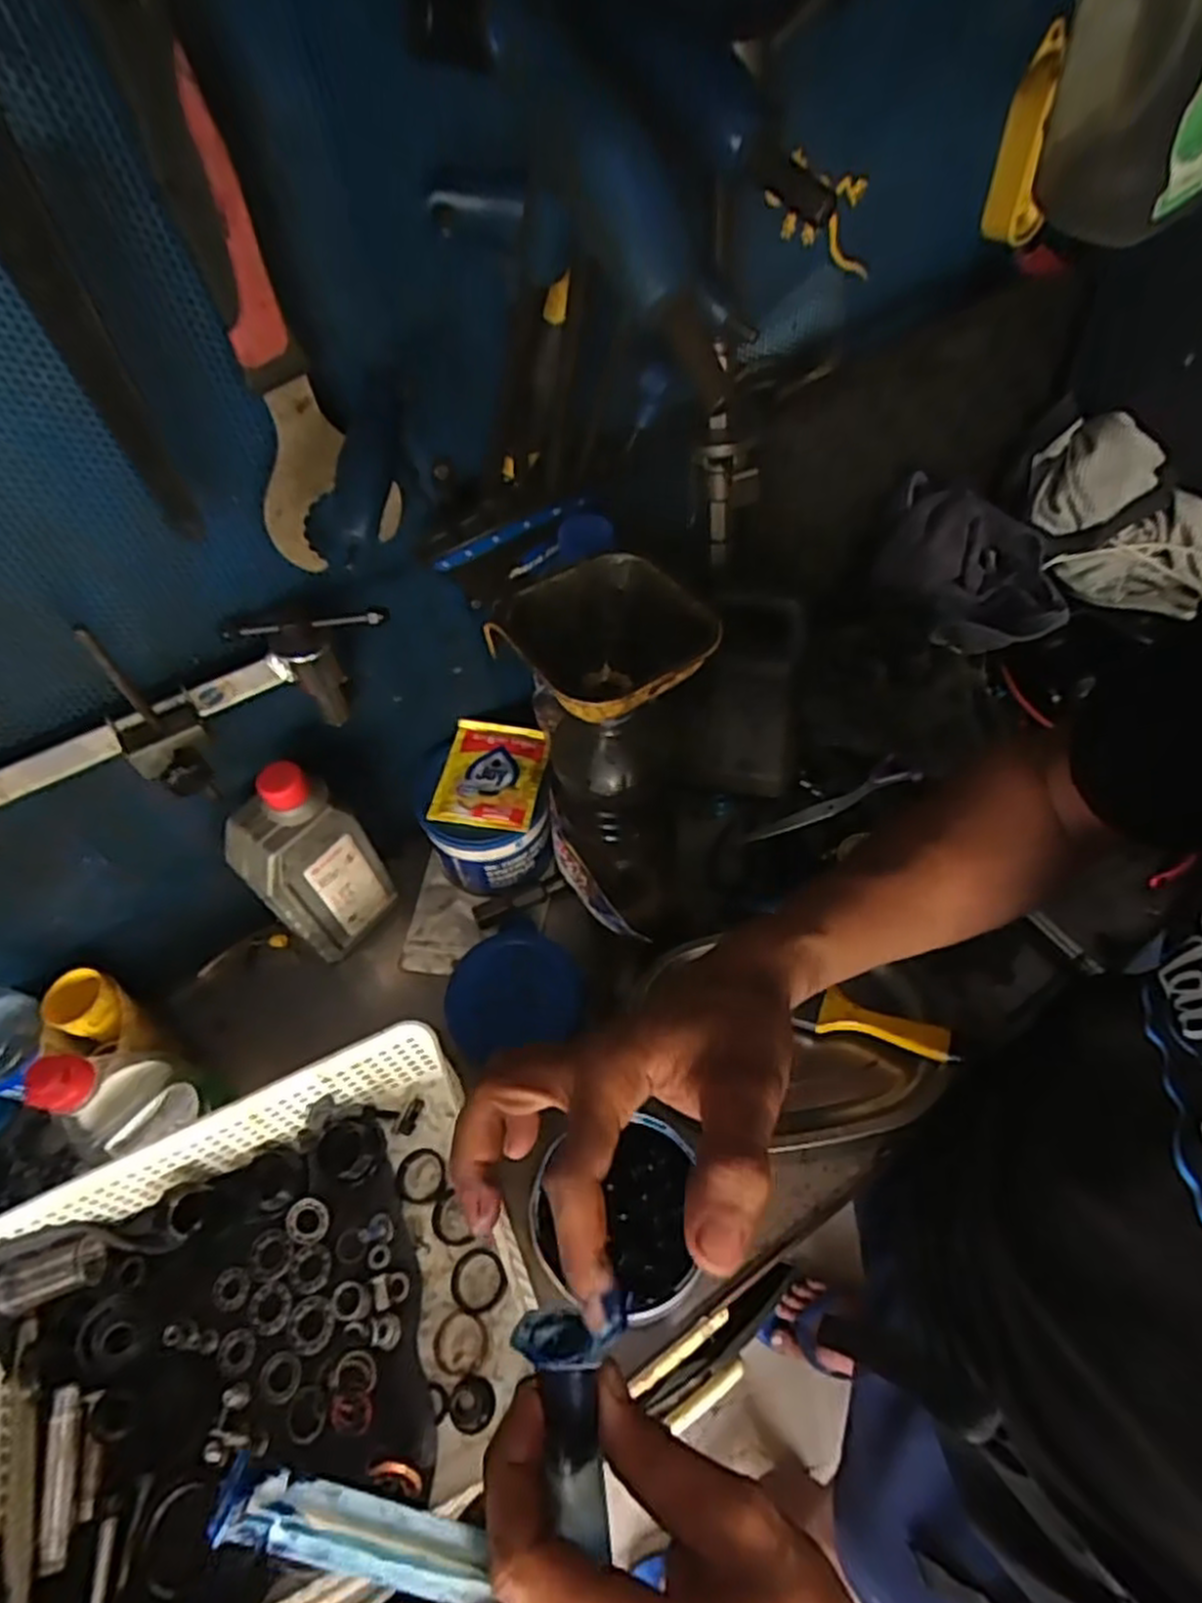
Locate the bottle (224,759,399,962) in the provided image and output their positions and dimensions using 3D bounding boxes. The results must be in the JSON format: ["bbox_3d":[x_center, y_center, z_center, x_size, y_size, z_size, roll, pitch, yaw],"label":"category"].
[{"bbox_3d":[-0.214,0.046,0.563,0.085,0.167,0.053,-37,60,-19],"label":"bottle"}]

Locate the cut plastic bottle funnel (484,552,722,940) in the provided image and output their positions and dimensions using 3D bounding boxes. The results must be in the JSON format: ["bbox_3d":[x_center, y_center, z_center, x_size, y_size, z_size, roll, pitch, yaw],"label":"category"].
[{"bbox_3d":[0.008,-0.006,0.477,0.091,0.261,0.098,-33,58,-16],"label":"cut plastic bottle funnel"}]

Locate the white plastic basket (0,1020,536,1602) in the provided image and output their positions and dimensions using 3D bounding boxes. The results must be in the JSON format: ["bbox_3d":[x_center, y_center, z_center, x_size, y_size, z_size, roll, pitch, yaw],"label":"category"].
[{"bbox_3d":[-0.213,0.319,0.447,0.324,0.074,0.267,-22,56,-10],"label":"white plastic basket"}]

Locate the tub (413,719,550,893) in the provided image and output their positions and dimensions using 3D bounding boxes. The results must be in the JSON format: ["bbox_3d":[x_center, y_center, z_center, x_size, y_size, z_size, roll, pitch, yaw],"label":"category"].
[{"bbox_3d":[-0.091,0.009,0.633,0.101,0.097,0.108,-3,55,4],"label":"tub"}]

